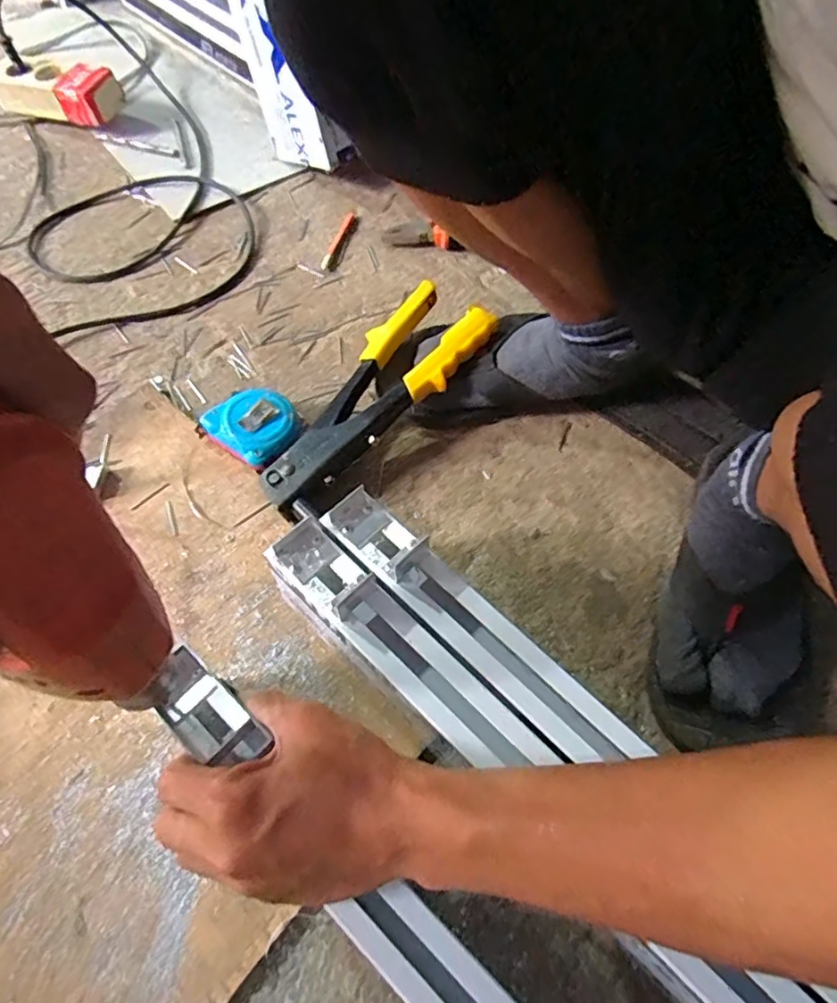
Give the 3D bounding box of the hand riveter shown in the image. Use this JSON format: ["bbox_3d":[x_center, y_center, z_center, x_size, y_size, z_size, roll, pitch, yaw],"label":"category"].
[{"bbox_3d":[-0.046,-0.097,0.520,0.240,0.022,0.093,-41,61,-13],"label":"hand riveter"}]

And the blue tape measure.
[{"bbox_3d":[-0.141,-0.065,0.523,0.074,0.029,0.064,33,64,14],"label":"blue tape measure"}]

